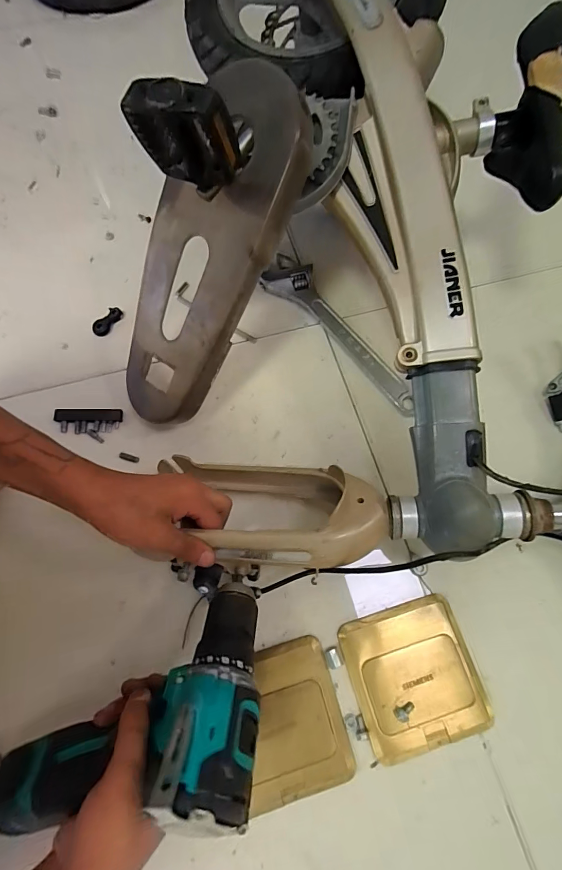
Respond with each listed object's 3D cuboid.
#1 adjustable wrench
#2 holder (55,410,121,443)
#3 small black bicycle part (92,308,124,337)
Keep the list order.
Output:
[{"bbox_3d":[0.079,-0.141,0.508,0.059,0.016,0.273,-41,75,-13],"label":"adjustable wrench"},{"bbox_3d":[-0.229,-0.014,0.460,0.074,0.012,0.037,3,70,1],"label":"holder"},{"bbox_3d":[-0.228,-0.150,0.512,0.018,0.016,0.044,35,74,12],"label":"small black bicycle part"}]

